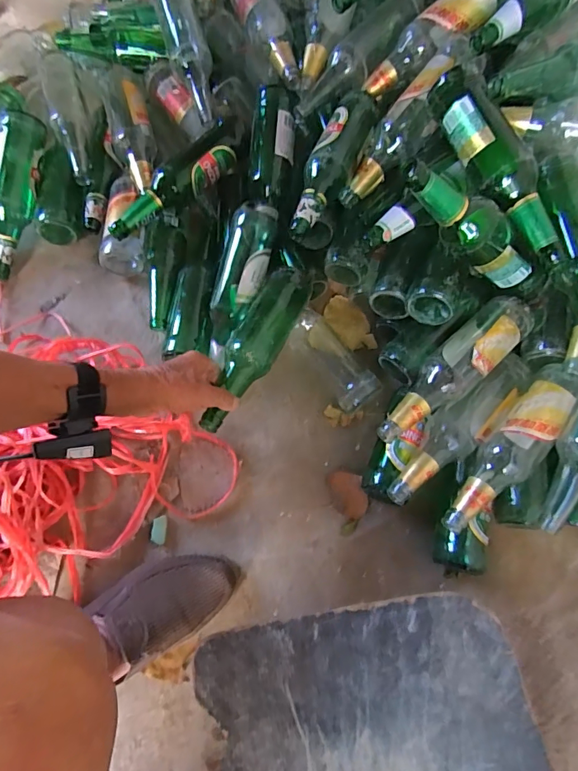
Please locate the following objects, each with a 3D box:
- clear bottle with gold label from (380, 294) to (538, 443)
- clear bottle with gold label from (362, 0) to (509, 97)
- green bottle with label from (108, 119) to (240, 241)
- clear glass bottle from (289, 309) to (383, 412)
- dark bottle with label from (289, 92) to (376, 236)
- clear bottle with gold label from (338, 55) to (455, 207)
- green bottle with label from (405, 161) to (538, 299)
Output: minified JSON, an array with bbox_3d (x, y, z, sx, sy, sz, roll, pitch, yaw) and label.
[{"bbox_3d":[0.220,-0.023,0.579,0.266,0.055,0.070,-40,76,-15],"label":"clear bottle with gold label"},{"bbox_3d":[0.224,-0.520,0.650,0.245,0.058,0.073,-31,64,20],"label":"clear bottle with gold label"},{"bbox_3d":[-0.168,-0.314,0.689,0.254,0.070,0.060,-39,76,-15],"label":"green bottle with label"},{"bbox_3d":[0.069,-0.042,0.690,0.069,0.054,0.176,-35,74,-14],"label":"clear glass bottle"},{"bbox_3d":[0.062,-0.329,0.637,0.064,0.056,0.249,23,71,6],"label":"dark bottle with label"},{"bbox_3d":[0.159,-0.365,0.652,0.071,0.063,0.232,39,100,17],"label":"clear bottle with gold label"},{"bbox_3d":[0.228,-0.185,0.539,0.269,0.065,0.055,25,57,-34],"label":"green bottle with label"}]

